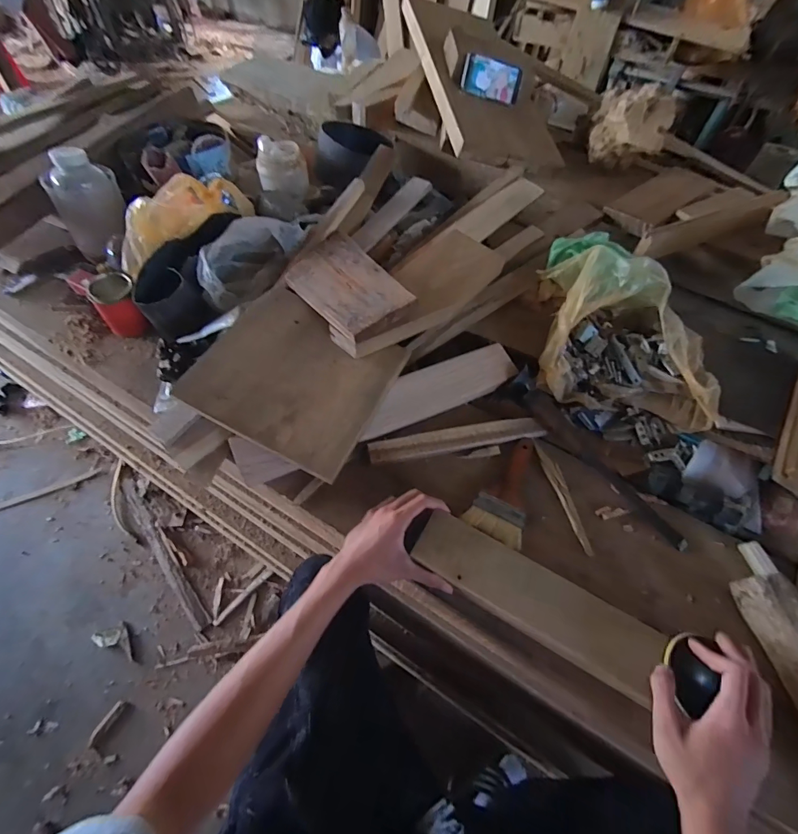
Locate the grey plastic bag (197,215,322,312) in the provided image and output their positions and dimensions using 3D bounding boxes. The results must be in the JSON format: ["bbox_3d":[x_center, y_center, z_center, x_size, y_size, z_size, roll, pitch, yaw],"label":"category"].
[{"bbox_3d":[-0.250,-0.300,0.725,0.100,0.092,0.248,31,59,17],"label":"grey plastic bag"}]

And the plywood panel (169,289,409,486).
[{"bbox_3d":[-0.149,-0.062,0.587,0.253,0.013,0.236,27,65,6],"label":"plywood panel"}]

